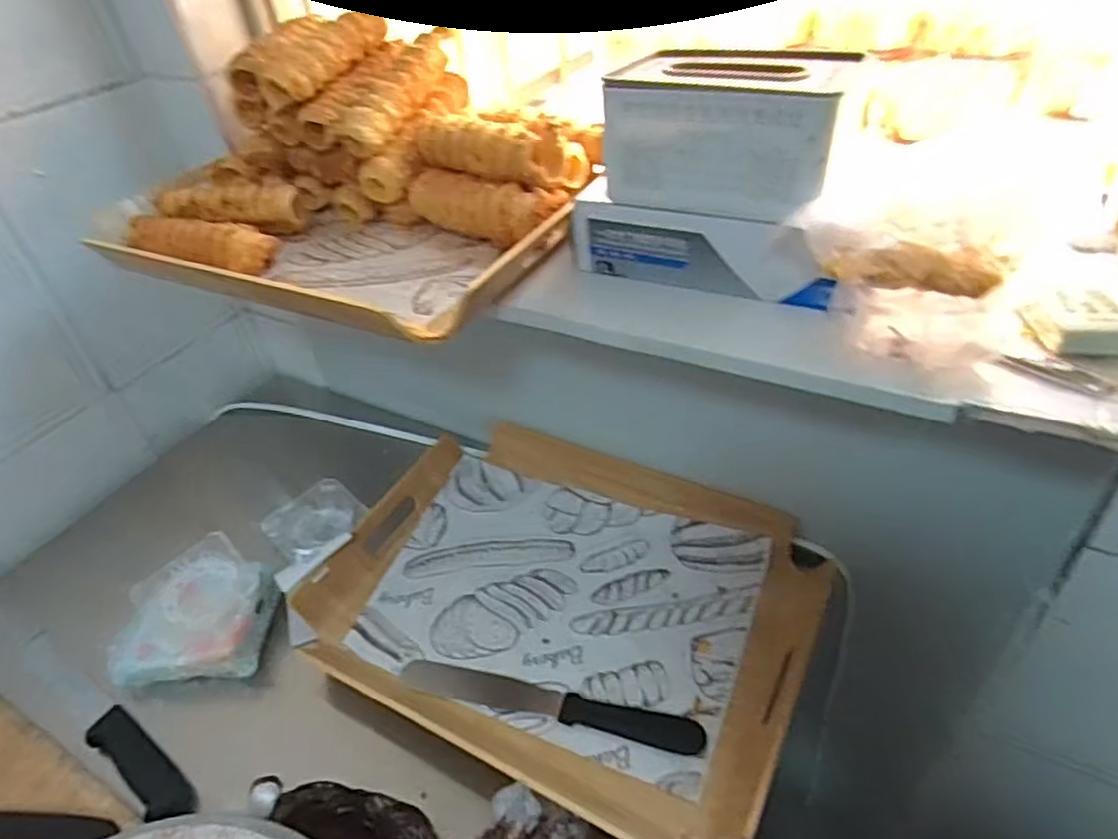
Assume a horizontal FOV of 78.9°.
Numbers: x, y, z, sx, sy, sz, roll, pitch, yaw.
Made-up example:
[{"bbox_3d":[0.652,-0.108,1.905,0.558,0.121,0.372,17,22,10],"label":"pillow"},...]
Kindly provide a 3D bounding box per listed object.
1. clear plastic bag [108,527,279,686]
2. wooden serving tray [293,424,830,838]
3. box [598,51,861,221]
[{"bbox_3d":[-0.343,0.183,0.653,0.134,0.050,0.131,-5,40,3],"label":"clear plastic bag"},{"bbox_3d":[0.006,0.162,0.646,0.440,0.043,0.335,17,46,26],"label":"wooden serving tray"},{"bbox_3d":[0.119,-0.198,0.469,0.164,0.077,0.110,12,44,22],"label":"box"}]

